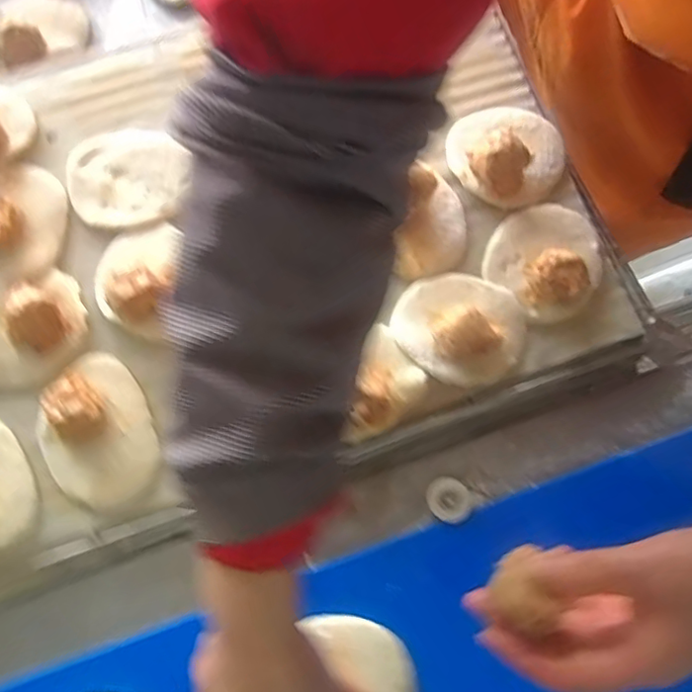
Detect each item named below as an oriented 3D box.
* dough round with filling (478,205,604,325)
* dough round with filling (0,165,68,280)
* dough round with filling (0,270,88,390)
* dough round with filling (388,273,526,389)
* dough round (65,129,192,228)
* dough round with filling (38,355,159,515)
[{"bbox_3d":[0.160,-0.073,0.440,0.090,0.034,0.086,0,77,0],"label":"dough round with filling"},{"bbox_3d":[-0.268,-0.101,0.444,0.087,0.034,0.100,-6,77,-2],"label":"dough round with filling"},{"bbox_3d":[-0.244,-0.016,0.421,0.088,0.037,0.078,-26,79,-6],"label":"dough round with filling"},{"bbox_3d":[0.088,-0.018,0.426,0.099,0.038,0.087,29,79,6],"label":"dough round with filling"},{"bbox_3d":[-0.179,-0.140,0.466,0.092,0.008,0.088,0,77,0],"label":"dough round"},{"bbox_3d":[-0.182,0.059,0.405,0.075,0.034,0.111,-21,78,-5],"label":"dough round with filling"}]

